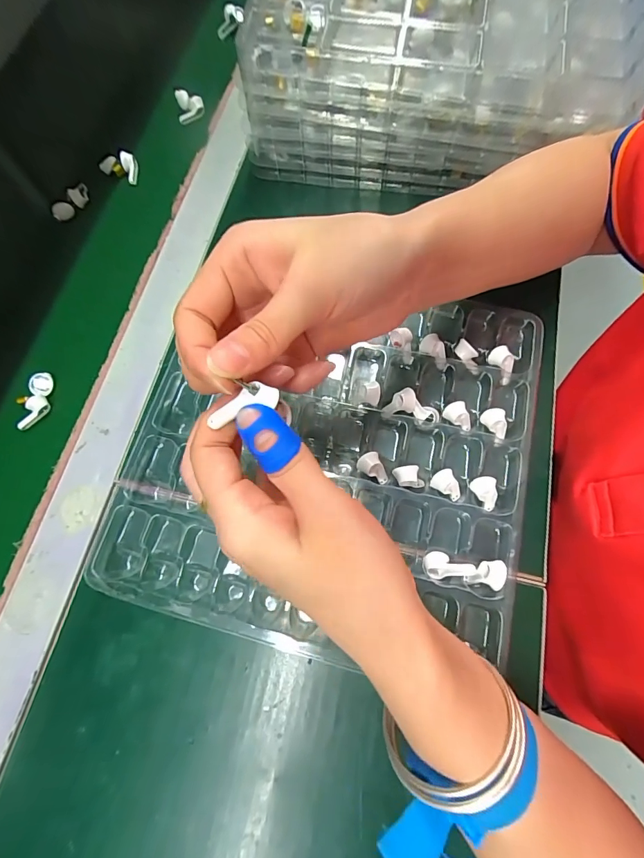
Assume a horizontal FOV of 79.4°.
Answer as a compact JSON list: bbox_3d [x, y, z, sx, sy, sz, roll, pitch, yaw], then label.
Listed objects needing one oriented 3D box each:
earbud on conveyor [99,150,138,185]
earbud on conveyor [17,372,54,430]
[{"bbox_3d":[-0.205,-0.265,0.396,0.034,0.025,0.014,-32,74,-9],"label":"earbud on conveyor"},{"bbox_3d":[-0.231,-0.023,0.312,0.022,0.010,0.045,-8,71,-1],"label":"earbud on conveyor"}]

